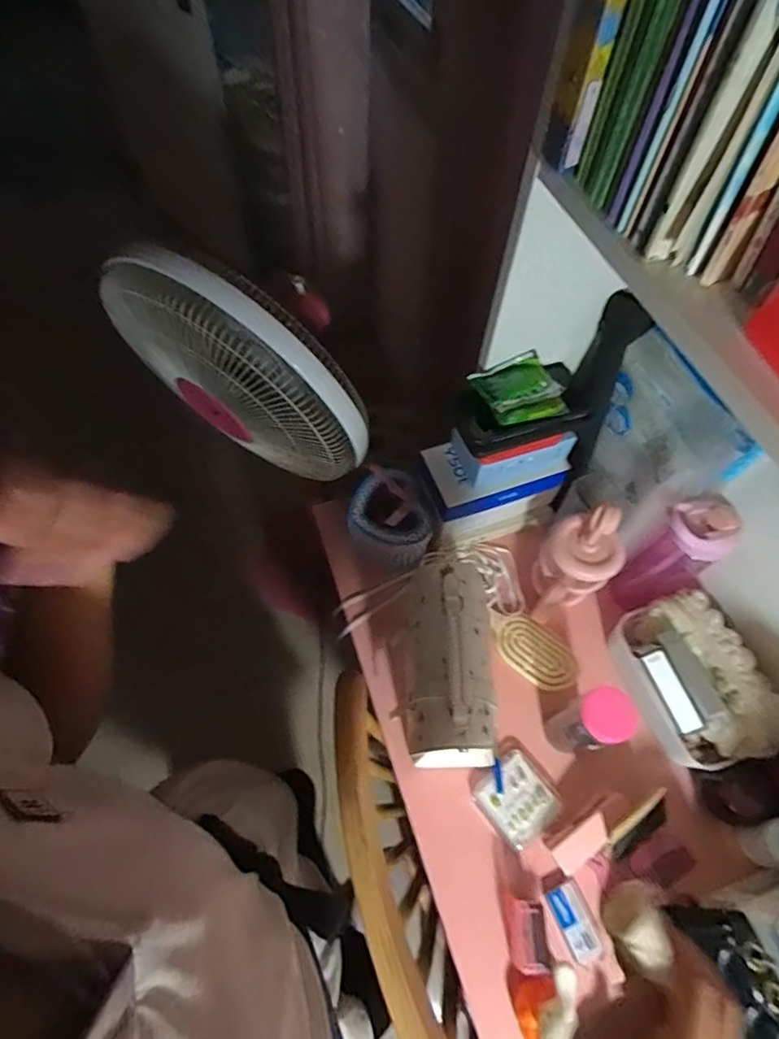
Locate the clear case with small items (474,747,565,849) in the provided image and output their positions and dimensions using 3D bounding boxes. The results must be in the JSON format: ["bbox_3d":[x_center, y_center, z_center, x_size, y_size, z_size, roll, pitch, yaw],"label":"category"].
[{"bbox_3d":[0.155,0.336,0.631,0.086,0.013,0.083,-31,66,-18],"label":"clear case with small items"}]

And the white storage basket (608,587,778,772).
[{"bbox_3d":[0.370,0.197,0.645,0.107,0.108,0.201,-17,63,-11],"label":"white storage basket"}]

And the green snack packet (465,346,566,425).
[{"bbox_3d":[0.155,-0.153,0.621,0.097,0.030,0.084,-16,63,-11],"label":"green snack packet"}]

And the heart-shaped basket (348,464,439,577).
[{"bbox_3d":[0.008,0.002,0.771,0.125,0.087,0.122,1,61,-2],"label":"heart-shaped basket"}]

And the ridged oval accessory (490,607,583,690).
[{"bbox_3d":[0.193,0.176,0.715,0.132,0.009,0.069,36,83,20],"label":"ridged oval accessory"}]

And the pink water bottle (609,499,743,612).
[{"bbox_3d":[0.351,0.054,0.670,0.073,0.209,0.070,-23,64,-14],"label":"pink water bottle"}]

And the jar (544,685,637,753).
[{"bbox_3d":[0.228,0.239,0.609,0.046,0.158,0.053,-19,63,-12],"label":"jar"}]

